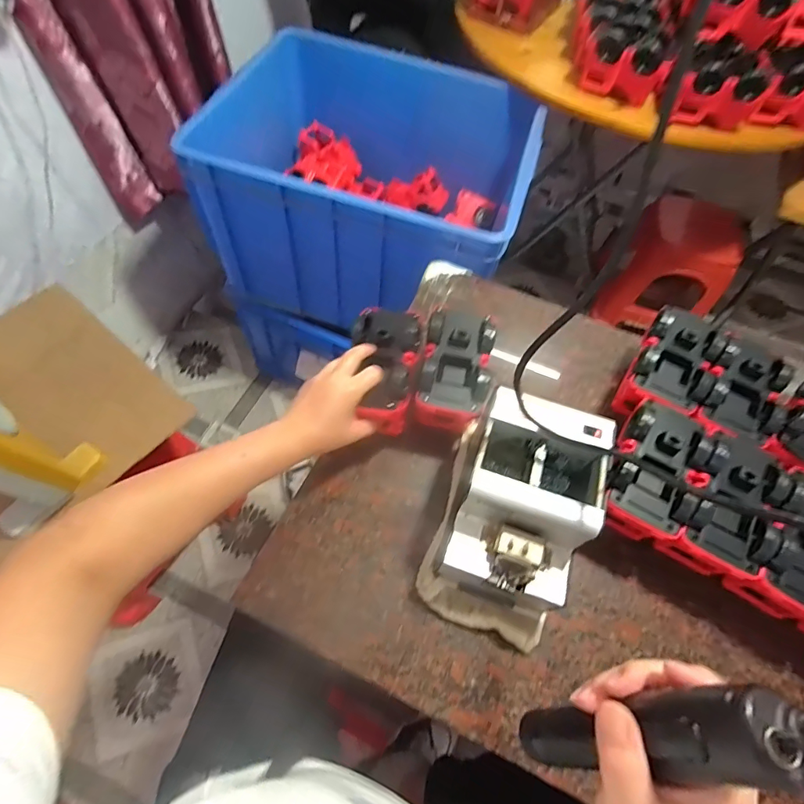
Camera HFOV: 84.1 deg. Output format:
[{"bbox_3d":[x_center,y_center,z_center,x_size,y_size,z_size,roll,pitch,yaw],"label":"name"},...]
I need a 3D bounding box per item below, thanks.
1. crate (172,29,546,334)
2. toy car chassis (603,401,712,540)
[{"bbox_3d":[-0.061,-0.477,0.993,0.629,0.334,0.545,18,61,6],"label":"crate"},{"bbox_3d":[0.283,0.072,0.489,0.088,0.038,0.160,23,62,9],"label":"toy car chassis"}]

